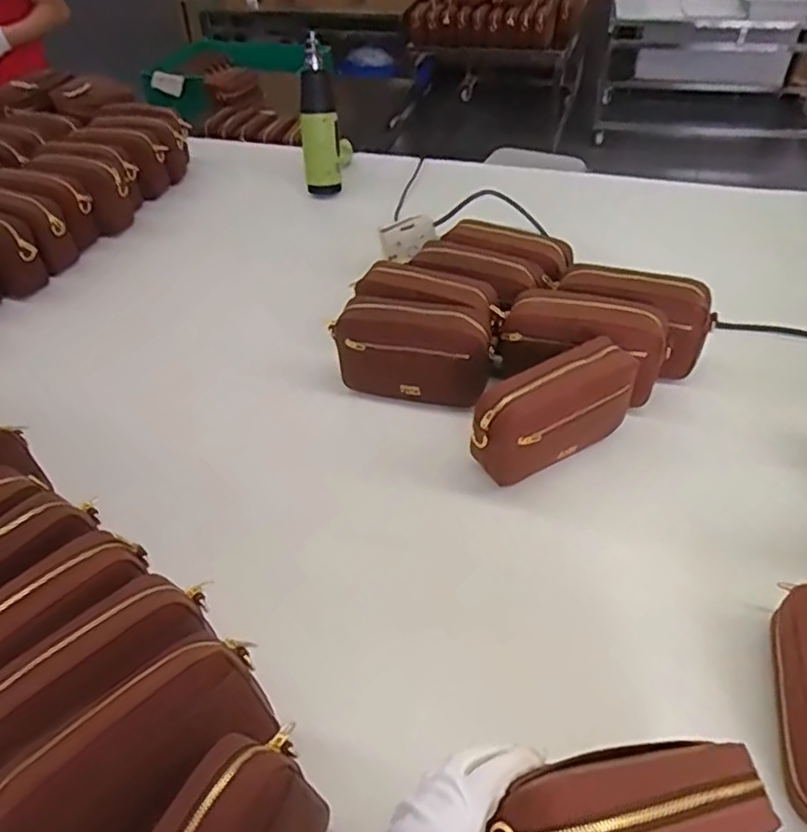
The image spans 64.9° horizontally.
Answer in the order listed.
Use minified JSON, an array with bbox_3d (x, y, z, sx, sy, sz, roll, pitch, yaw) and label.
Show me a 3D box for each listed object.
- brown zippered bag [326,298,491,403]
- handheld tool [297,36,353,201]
[{"bbox_3d":[0.014,-0.088,0.831,0.203,0.113,0.076,6,46,9],"label":"brown zippered bag"},{"bbox_3d":[-0.156,-0.580,1.237,0.082,0.243,0.148,-1,46,2],"label":"handheld tool"}]

